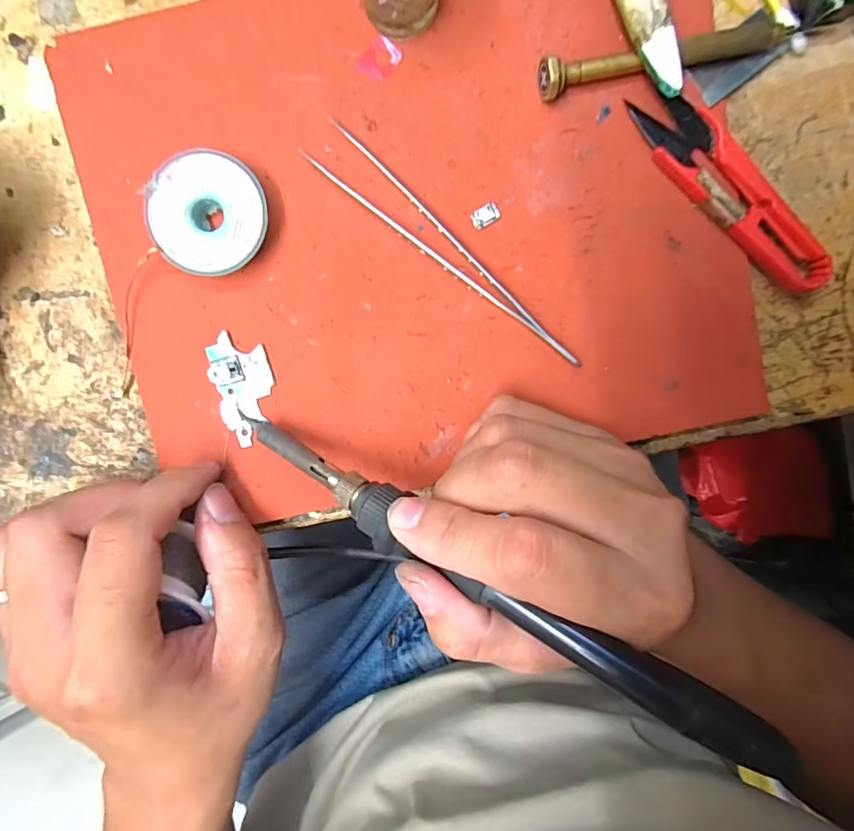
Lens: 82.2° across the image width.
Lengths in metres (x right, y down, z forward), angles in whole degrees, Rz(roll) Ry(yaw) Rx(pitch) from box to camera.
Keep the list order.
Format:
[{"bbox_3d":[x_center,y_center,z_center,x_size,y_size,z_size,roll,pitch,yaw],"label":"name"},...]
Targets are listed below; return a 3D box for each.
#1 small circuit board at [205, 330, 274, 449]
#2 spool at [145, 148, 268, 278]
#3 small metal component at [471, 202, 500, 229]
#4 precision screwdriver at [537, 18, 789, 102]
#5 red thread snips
[{"bbox_3d":[-0.076,-0.011,0.202,0.024,0.004,0.044,-15,97,2],"label":"small circuit board"},{"bbox_3d":[-0.083,-0.076,0.189,0.043,0.013,0.043,1,98,0],"label":"spool"},{"bbox_3d":[0.023,-0.079,0.194,0.011,0.004,0.007,-31,97,4],"label":"small metal component"},{"bbox_3d":[0.088,-0.134,0.182,0.093,0.013,0.012,-11,97,1],"label":"precision screwdriver"},{"bbox_3d":[0.118,-0.085,0.190,0.024,0.011,0.095,-41,96,5],"label":"red thread snips"}]

